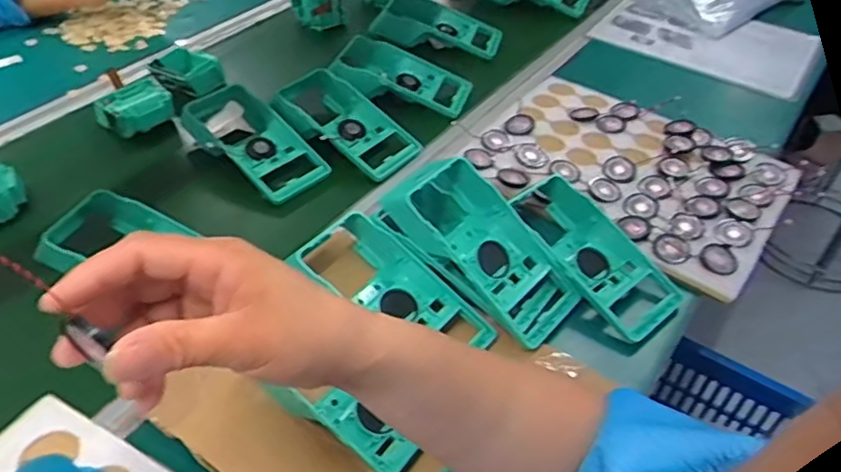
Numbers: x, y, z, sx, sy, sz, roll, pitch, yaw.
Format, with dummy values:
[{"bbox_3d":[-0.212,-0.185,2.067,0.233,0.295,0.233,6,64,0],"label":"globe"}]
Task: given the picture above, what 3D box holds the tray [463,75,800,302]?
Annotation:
[{"bbox_3d":[0.233,-0.081,0.703,0.315,0.021,0.242,29,49,27],"label":"tray"}]

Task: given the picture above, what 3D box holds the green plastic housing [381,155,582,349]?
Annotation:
[{"bbox_3d":[0.055,0.014,0.573,0.184,0.075,0.090,41,52,16],"label":"green plastic housing"}]

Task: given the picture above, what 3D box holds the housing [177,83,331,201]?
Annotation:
[{"bbox_3d":[-0.195,-0.113,0.724,0.096,0.044,0.194,-33,52,-31],"label":"housing"}]

